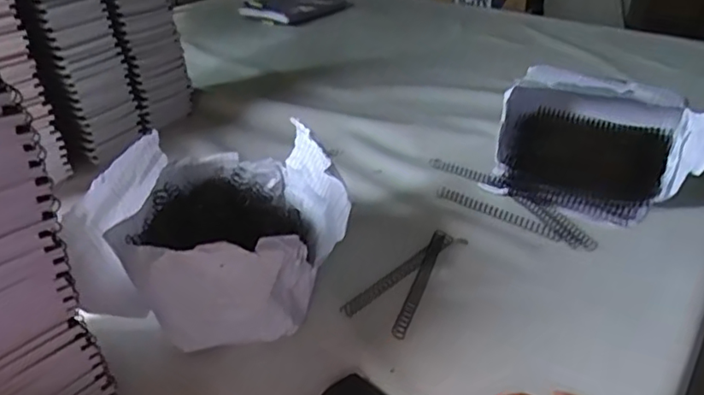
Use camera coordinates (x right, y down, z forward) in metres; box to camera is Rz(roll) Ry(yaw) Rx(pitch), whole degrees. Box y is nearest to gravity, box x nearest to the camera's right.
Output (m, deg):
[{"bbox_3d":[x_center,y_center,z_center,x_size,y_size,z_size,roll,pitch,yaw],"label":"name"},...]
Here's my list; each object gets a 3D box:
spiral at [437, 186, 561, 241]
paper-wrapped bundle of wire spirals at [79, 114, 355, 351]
[{"bbox_3d":[0.165,0.017,0.674,0.150,0.008,0.018,24,40,31],"label":"spiral"},{"bbox_3d":[-0.113,0.026,0.551,0.193,0.117,0.201,0,33,0],"label":"paper-wrapped bundle of wire spirals"}]

